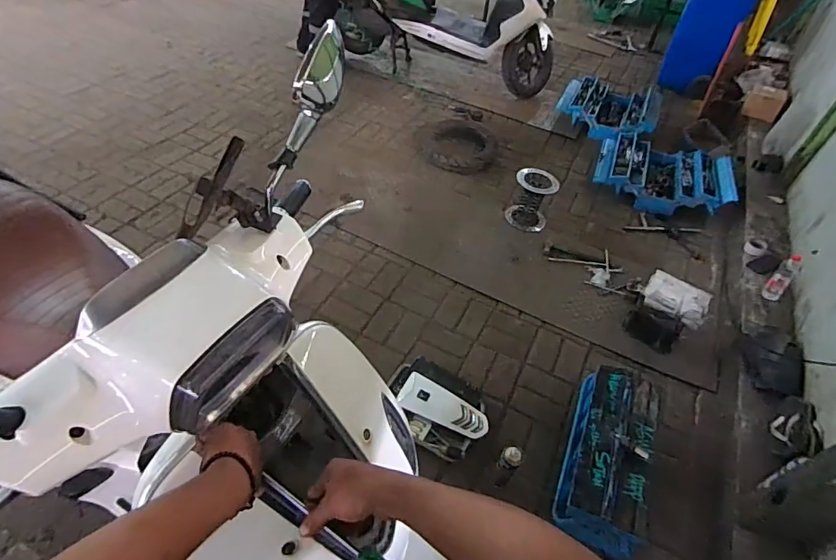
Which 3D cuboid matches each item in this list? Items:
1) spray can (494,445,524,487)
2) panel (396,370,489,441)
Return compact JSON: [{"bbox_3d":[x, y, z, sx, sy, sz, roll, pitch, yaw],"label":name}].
[{"bbox_3d":[0.271,0.566,1.410,0.058,0.161,0.059,3,47,-3],"label":"spray can"},{"bbox_3d":[0.089,0.442,1.614,0.325,0.039,0.120,24,83,19],"label":"panel"}]

